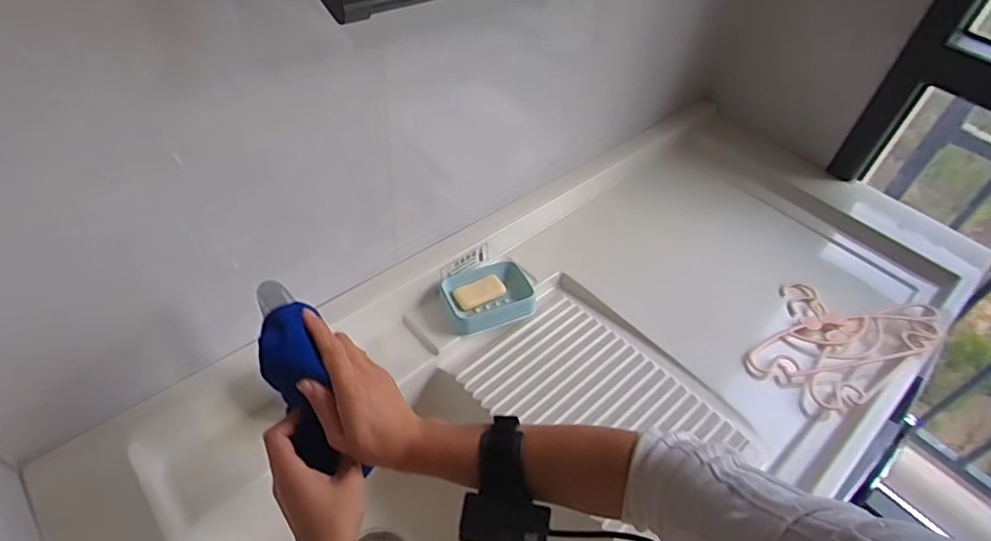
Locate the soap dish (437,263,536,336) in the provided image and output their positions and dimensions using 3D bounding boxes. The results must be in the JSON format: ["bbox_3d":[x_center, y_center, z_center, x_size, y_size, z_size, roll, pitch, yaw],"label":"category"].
[{"bbox_3d":[-0.015,0.033,0.794,0.122,0.032,0.097,-14,51,-18],"label":"soap dish"}]

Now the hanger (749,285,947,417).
[{"bbox_3d":[0.499,0.091,0.816,0.282,0.057,0.182,-25,55,-26],"label":"hanger"}]

